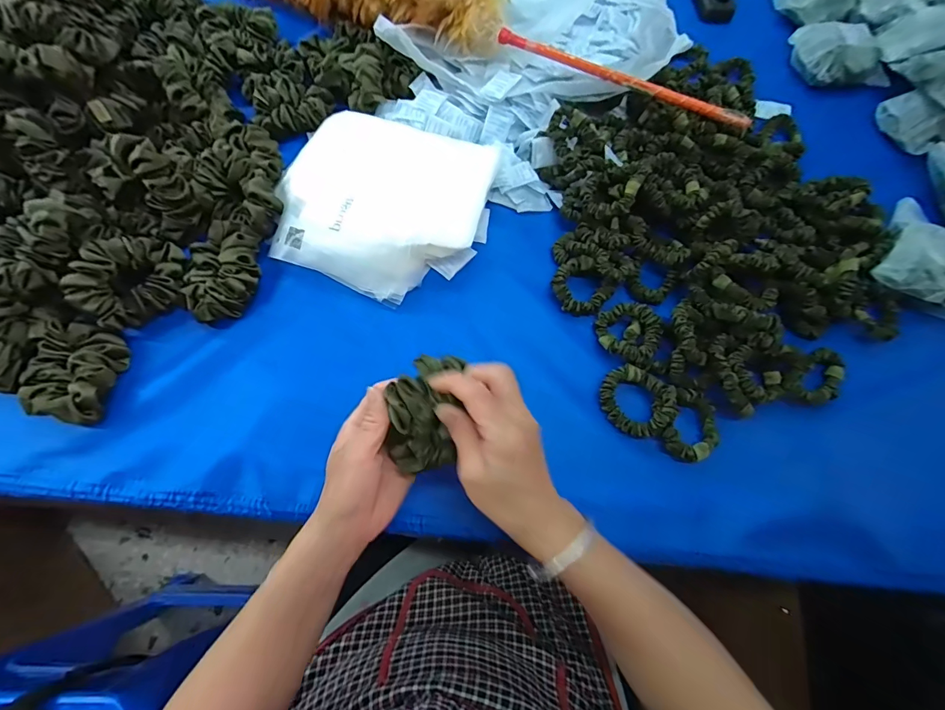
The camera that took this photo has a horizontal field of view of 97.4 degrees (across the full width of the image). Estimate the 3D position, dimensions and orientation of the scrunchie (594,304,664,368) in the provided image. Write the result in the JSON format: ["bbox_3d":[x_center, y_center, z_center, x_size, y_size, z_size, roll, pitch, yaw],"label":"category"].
[{"bbox_3d":[0.158,-0.024,0.419,0.061,0.021,0.058,22,70,7],"label":"scrunchie"}]

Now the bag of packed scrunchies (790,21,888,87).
[{"bbox_3d":[0.510,-0.418,0.575,0.118,0.034,0.098,-4,69,-3],"label":"bag of packed scrunchies"}]

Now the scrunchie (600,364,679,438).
[{"bbox_3d":[0.156,0.042,0.393,0.066,0.025,0.060,0,69,-1],"label":"scrunchie"}]

